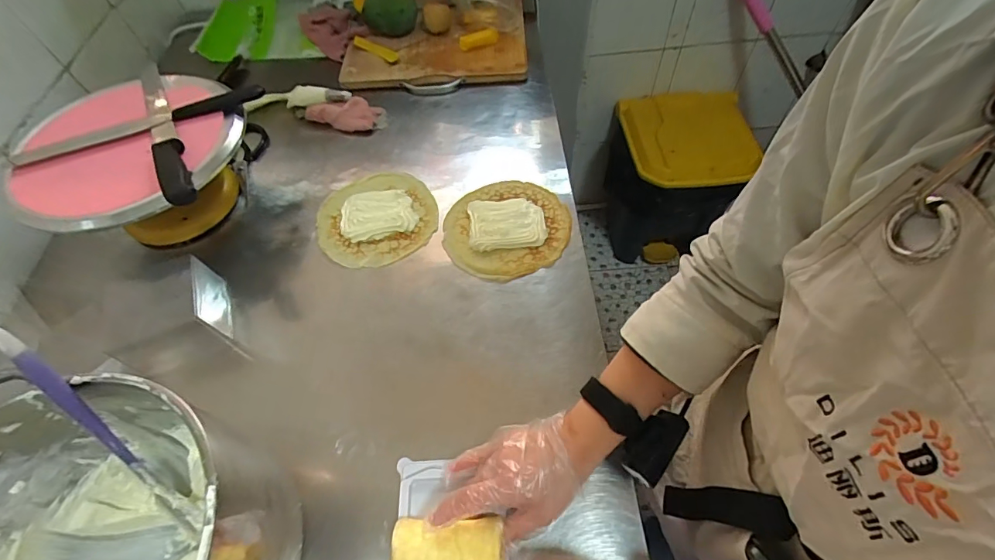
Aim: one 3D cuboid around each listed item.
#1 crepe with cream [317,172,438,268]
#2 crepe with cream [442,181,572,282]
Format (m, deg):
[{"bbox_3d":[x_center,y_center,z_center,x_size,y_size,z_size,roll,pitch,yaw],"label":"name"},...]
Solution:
[{"bbox_3d":[-0.181,-0.099,0.657,0.170,0.020,0.174,-12,57,-4],"label":"crepe with cream"},{"bbox_3d":[0.013,-0.079,0.636,0.175,0.013,0.176,-2,57,3],"label":"crepe with cream"}]

